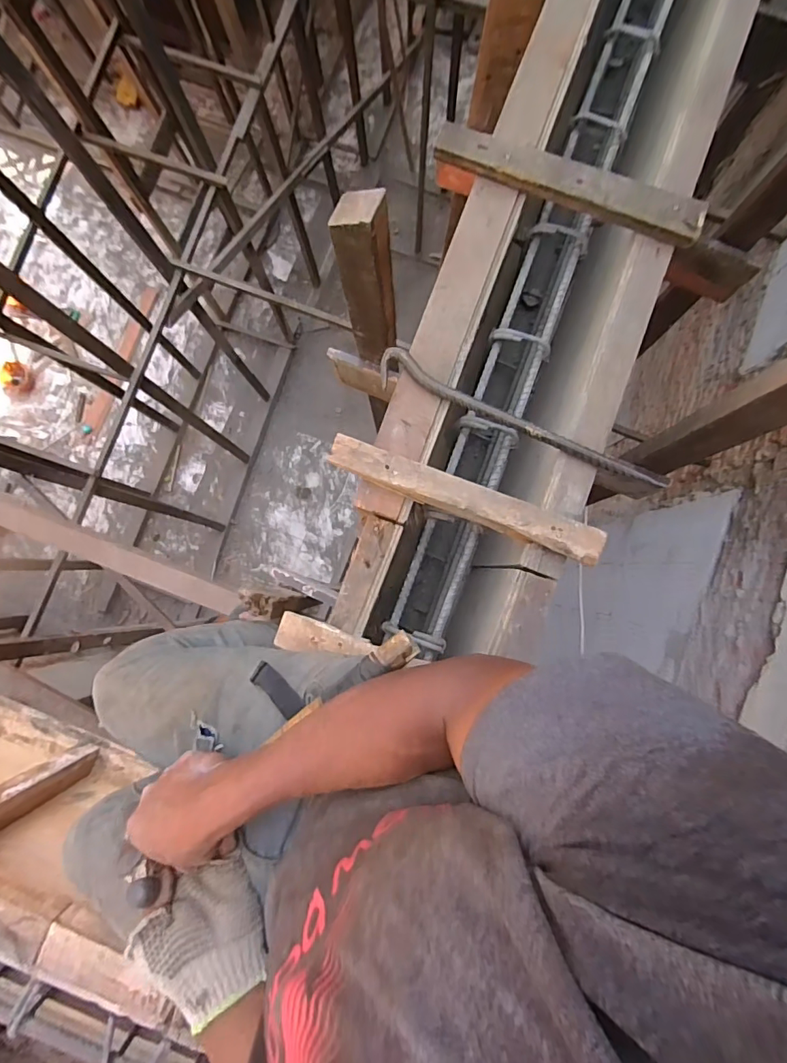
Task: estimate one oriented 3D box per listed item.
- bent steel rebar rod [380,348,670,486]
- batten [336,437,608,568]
[{"bbox_3d":[0.158,-0.137,0.605,0.377,0.017,0.045,25,87,4],"label":"bent steel rebar rod"},{"bbox_3d":[0.087,-0.040,0.599,0.345,0.022,0.041,21,86,3],"label":"batten"}]

